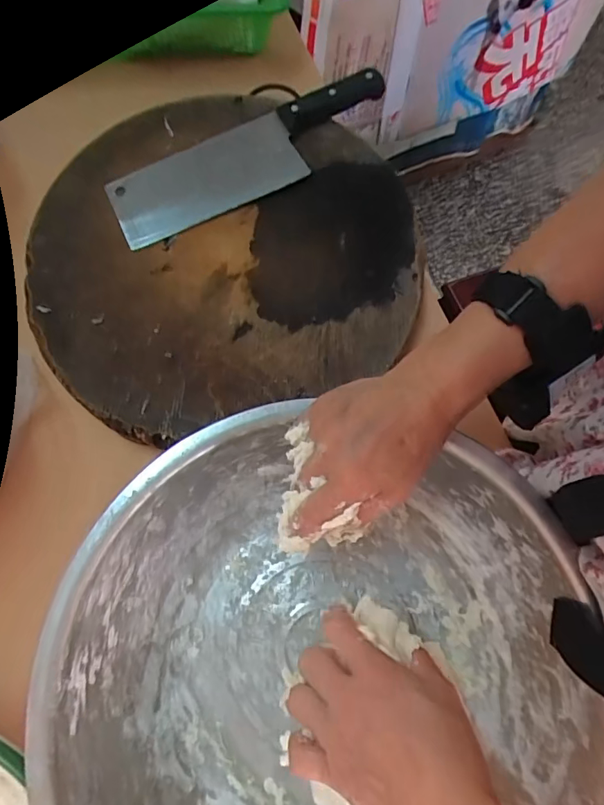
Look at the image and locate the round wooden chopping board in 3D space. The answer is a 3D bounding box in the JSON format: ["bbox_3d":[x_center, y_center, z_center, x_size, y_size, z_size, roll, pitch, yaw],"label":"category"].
[{"bbox_3d":[-0.071,-0.148,0.433,0.343,0.051,0.315,0,69,-1],"label":"round wooden chopping board"}]

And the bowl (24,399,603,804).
[{"bbox_3d":[0.014,0.186,0.318,0.323,0.119,0.317,0,69,-1],"label":"bowl"}]

